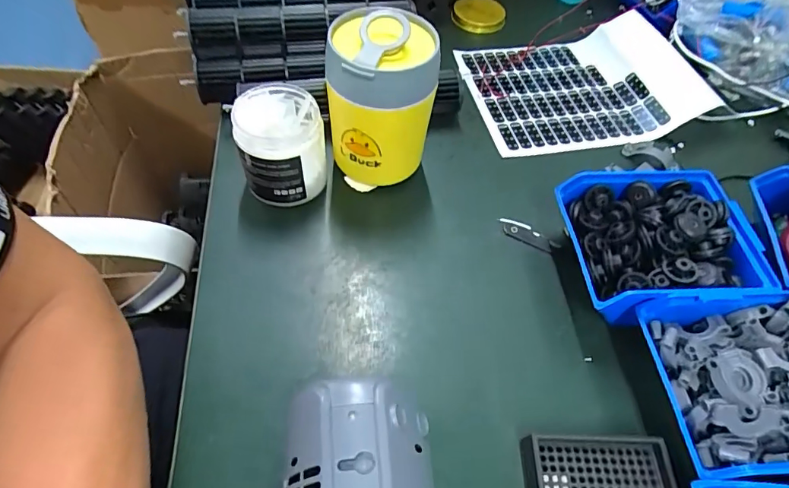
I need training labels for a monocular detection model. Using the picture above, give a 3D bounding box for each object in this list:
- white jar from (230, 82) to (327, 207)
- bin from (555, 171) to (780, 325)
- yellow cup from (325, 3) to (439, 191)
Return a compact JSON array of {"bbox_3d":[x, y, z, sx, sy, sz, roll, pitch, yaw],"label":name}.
[{"bbox_3d":[-0.097,-0.082,0.409,0.068,0.090,0.073,-3,56,-6],"label":"white jar"},{"bbox_3d":[0.211,0.002,0.373,0.139,0.070,0.112,-2,56,-5],"label":"bin"},{"bbox_3d":[-0.012,-0.120,0.404,0.089,0.139,0.085,8,56,2],"label":"yellow cup"}]

